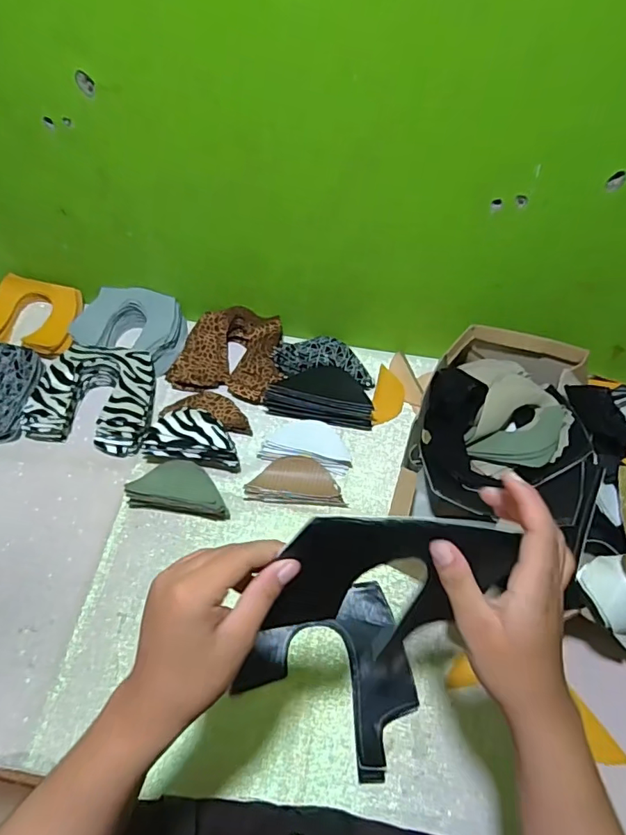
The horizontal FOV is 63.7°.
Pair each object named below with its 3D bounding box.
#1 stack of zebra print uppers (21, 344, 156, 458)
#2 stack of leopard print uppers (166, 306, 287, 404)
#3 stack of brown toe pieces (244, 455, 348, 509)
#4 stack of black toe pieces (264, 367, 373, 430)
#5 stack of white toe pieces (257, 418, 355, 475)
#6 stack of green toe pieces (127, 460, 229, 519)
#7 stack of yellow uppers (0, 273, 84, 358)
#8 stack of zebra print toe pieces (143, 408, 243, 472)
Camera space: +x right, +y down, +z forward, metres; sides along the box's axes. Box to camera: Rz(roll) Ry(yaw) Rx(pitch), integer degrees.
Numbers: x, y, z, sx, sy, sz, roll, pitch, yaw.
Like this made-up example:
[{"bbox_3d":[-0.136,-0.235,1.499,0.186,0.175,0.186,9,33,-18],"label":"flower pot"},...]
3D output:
[{"bbox_3d":[-0.295,-0.028,0.694,0.157,0.047,0.146,7,57,1],"label":"stack of zebra print uppers"},{"bbox_3d":[-0.119,-0.101,0.740,0.158,0.042,0.138,13,57,5],"label":"stack of leopard print uppers"},{"bbox_3d":[-0.021,0.081,0.648,0.123,0.023,0.057,5,57,0],"label":"stack of brown toe pieces"},{"bbox_3d":[0.012,-0.037,0.713,0.149,0.042,0.086,9,57,3],"label":"stack of black toe pieces"},{"bbox_3d":[-0.007,0.029,0.680,0.118,0.022,0.077,7,57,1],"label":"stack of white toe pieces"},{"bbox_3d":[-0.162,0.091,0.623,0.119,0.052,0.054,12,57,5],"label":"stack of green toe pieces"},{"bbox_3d":[-0.431,-0.155,0.772,0.158,0.034,0.124,15,57,6],"label":"stack of yellow uppers"},{"bbox_3d":[-0.156,0.027,0.650,0.126,0.049,0.061,9,57,2],"label":"stack of zebra print toe pieces"}]

